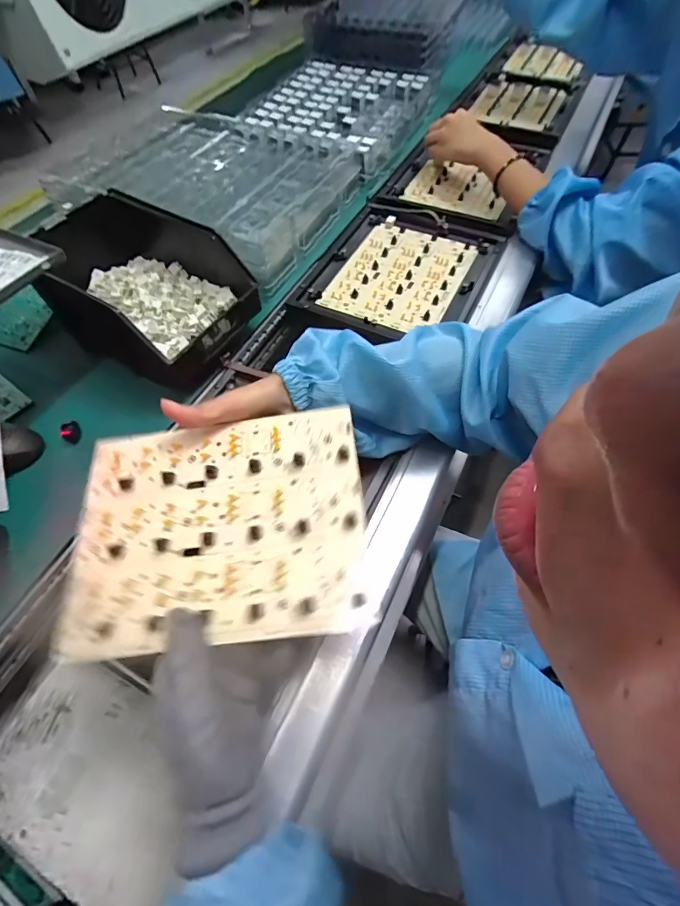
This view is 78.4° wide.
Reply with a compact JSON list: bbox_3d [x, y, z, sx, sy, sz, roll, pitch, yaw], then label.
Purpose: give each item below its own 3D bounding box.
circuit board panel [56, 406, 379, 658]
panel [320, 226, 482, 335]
[{"bbox_3d":[-0.091,0.049,0.308,0.212,0.005,0.165,-7,62,4],"label":"circuit board panel"},{"bbox_3d":[0.088,-0.262,0.606,0.168,0.008,0.211,23,62,16],"label":"panel"}]

